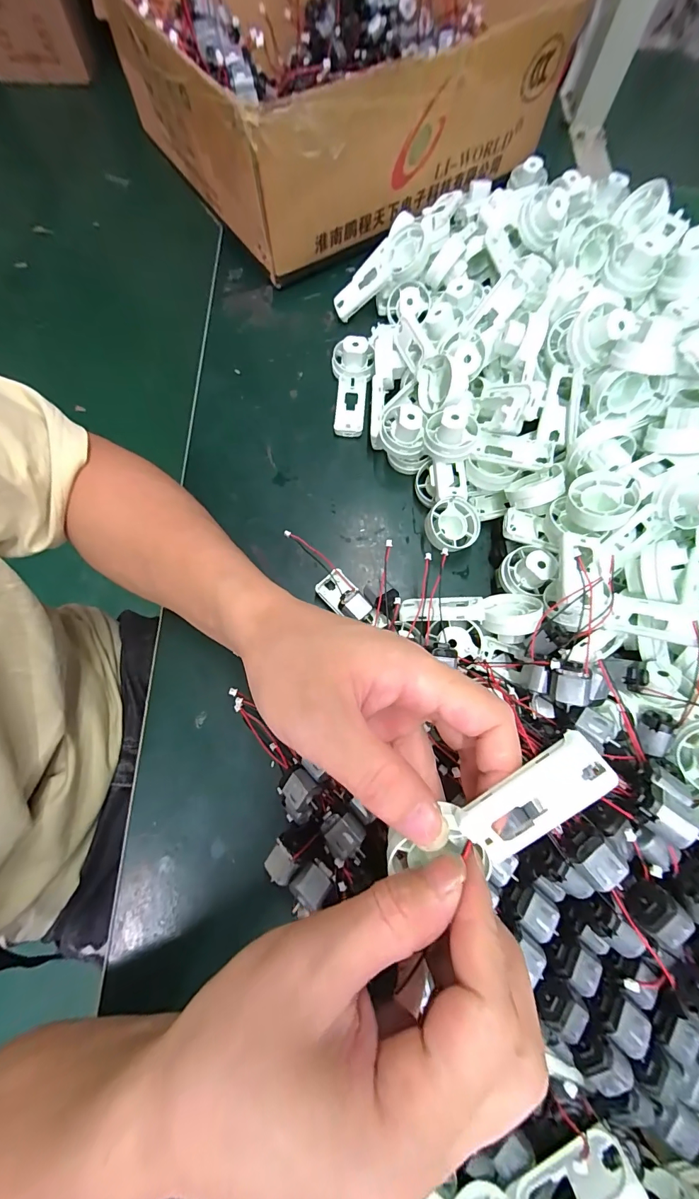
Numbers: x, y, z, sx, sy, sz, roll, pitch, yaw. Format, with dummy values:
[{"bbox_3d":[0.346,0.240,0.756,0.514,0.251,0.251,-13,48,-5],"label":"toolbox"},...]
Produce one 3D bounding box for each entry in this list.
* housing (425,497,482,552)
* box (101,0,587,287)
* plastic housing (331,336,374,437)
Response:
[{"bbox_3d":[0.080,-0.057,0.306,0.039,0.018,0.043,34,75,8],"label":"housing"},{"bbox_3d":[-0.014,-0.546,0.407,0.388,0.125,0.345,-33,76,-11],"label":"box"},{"bbox_3d":[0.003,-0.186,0.348,0.036,0.028,0.084,1,73,-2],"label":"plastic housing"}]

